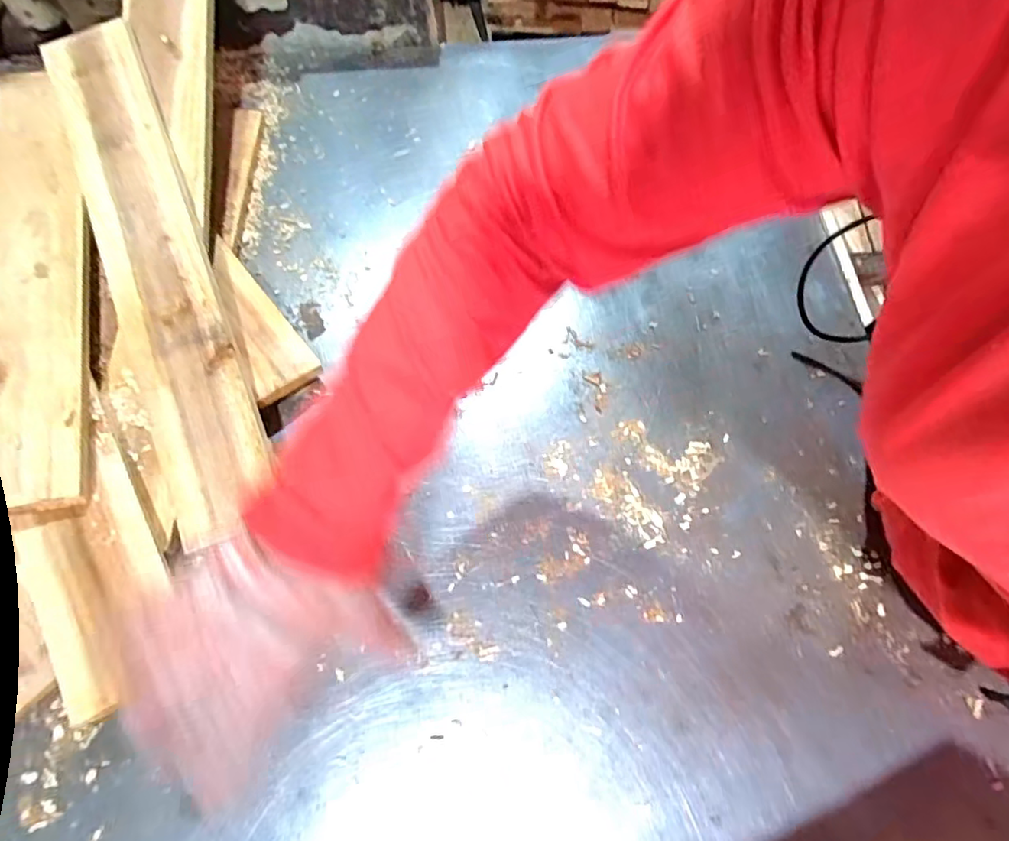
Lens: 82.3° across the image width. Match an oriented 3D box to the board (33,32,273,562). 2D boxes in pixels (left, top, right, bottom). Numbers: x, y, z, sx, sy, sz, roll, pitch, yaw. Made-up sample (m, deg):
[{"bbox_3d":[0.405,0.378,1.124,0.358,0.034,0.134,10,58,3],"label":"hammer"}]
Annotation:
[{"bbox_3d":[-0.295,-0.134,0.485,0.086,0.018,0.469,-21,78,-3],"label":"board"}]

